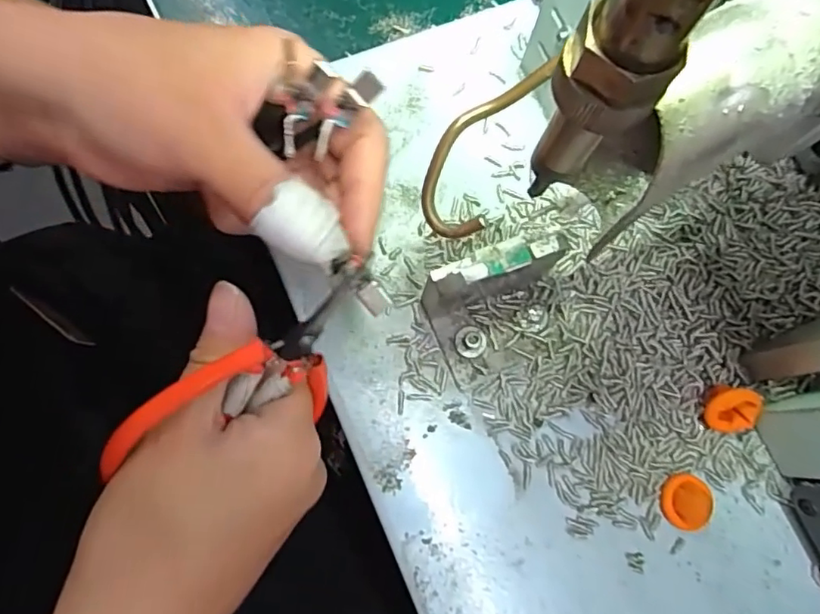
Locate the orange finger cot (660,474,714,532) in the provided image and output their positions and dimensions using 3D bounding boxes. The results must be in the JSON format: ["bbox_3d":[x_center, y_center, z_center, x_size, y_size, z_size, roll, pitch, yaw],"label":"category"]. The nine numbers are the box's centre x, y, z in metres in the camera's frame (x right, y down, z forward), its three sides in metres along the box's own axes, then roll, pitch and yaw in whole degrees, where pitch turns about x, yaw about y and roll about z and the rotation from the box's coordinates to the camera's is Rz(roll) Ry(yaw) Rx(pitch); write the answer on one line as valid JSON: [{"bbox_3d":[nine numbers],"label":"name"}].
[{"bbox_3d":[0.104,0.074,0.215,0.015,0.009,0.020,8,76,-1],"label":"orange finger cot"}]

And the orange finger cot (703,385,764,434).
[{"bbox_3d":[0.125,0.039,0.222,0.019,0.010,0.021,6,120,4],"label":"orange finger cot"}]

